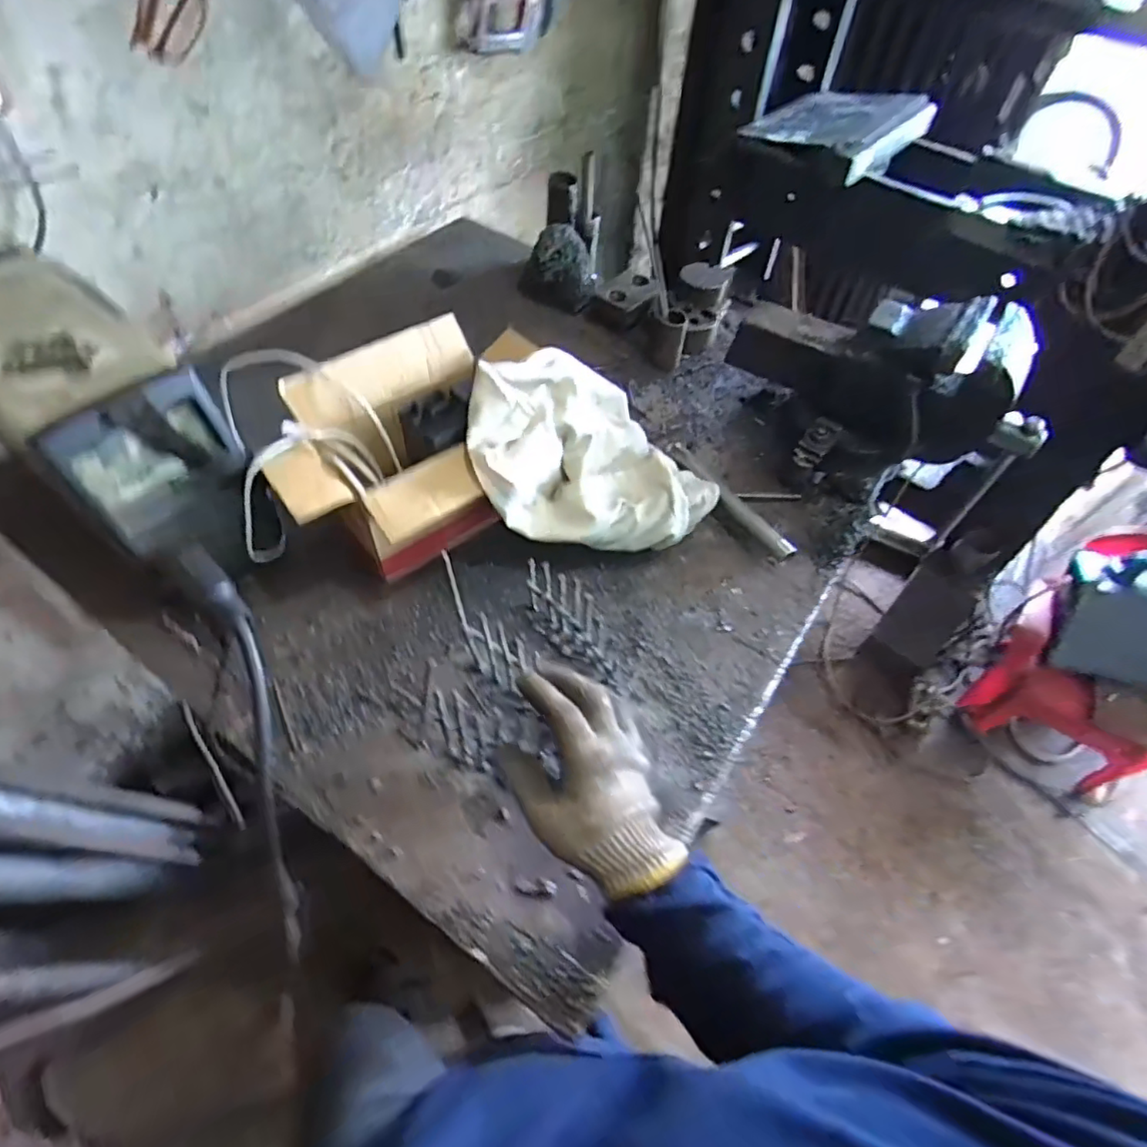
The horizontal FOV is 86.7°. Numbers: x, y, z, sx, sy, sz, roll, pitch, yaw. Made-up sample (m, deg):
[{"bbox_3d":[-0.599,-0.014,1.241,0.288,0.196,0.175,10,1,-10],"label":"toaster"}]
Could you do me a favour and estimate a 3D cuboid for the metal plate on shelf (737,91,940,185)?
[{"bbox_3d":[0.562,-0.961,1.281,0.292,0.089,0.348,37,61,20],"label":"metal plate on shelf"}]

